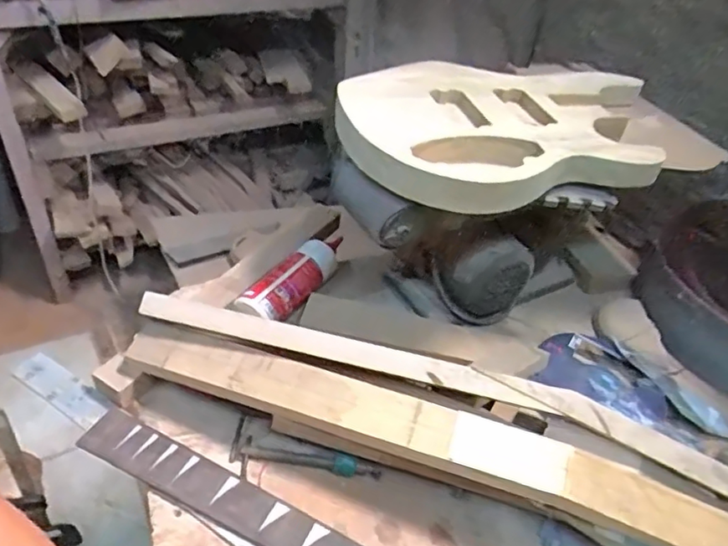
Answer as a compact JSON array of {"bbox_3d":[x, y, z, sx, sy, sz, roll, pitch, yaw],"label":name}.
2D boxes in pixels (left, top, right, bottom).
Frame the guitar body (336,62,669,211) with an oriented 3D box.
[{"bbox_3d":[0.209,-0.205,0.784,0.504,0.047,0.311,-10,43,-20],"label":"guitar body"}]

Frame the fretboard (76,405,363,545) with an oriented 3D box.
[{"bbox_3d":[-0.086,0.271,0.621,0.509,0.011,0.058,21,48,15],"label":"fretboard"}]

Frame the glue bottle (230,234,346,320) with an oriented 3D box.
[{"bbox_3d":[-0.104,0.007,0.883,0.065,0.051,0.225,26,44,21],"label":"glue bottle"}]

